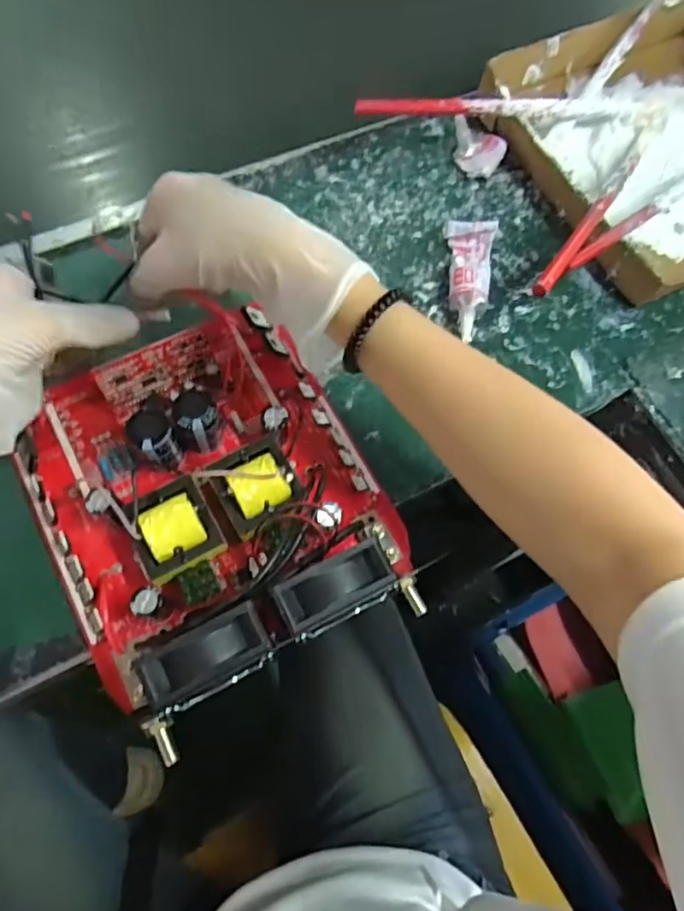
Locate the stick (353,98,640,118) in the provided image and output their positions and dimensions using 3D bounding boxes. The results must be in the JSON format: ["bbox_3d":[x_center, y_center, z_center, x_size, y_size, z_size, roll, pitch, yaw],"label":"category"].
[{"bbox_3d":[0.119,-0.251,0.420,0.232,0.011,0.015,-10,71,-17],"label":"stick"}]

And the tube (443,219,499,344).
[{"bbox_3d":[0.086,-0.120,0.409,0.035,0.022,0.093,9,68,-1],"label":"tube"}]

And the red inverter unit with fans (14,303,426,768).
[{"bbox_3d":[-0.079,0.014,0.328,0.183,0.065,0.215,-27,73,-9],"label":"red inverter unit with fans"}]

